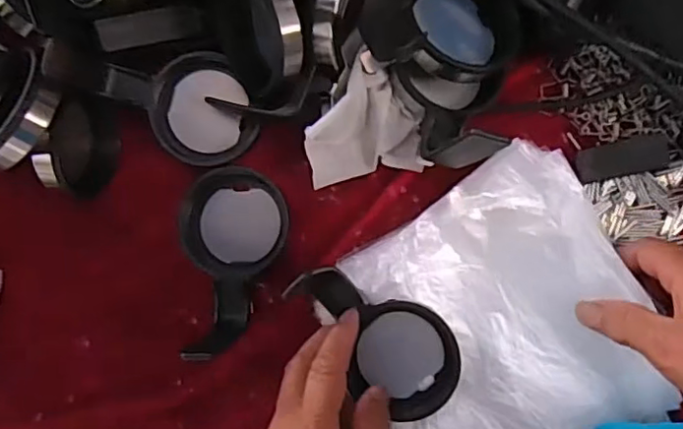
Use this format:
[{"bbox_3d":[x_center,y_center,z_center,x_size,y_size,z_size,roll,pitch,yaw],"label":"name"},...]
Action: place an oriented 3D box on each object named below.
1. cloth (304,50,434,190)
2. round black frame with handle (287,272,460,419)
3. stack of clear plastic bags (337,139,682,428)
[{"bbox_3d":[0.013,-0.056,0.367,0.068,0.052,0.066,-9,89,8],"label":"cloth"},{"bbox_3d":[0.020,0.073,0.372,0.109,0.042,0.066,44,96,-9],"label":"round black frame with handle"},{"bbox_3d":[0.099,0.075,0.366,0.176,0.028,0.184,-35,86,7],"label":"stack of clear plastic bags"}]

